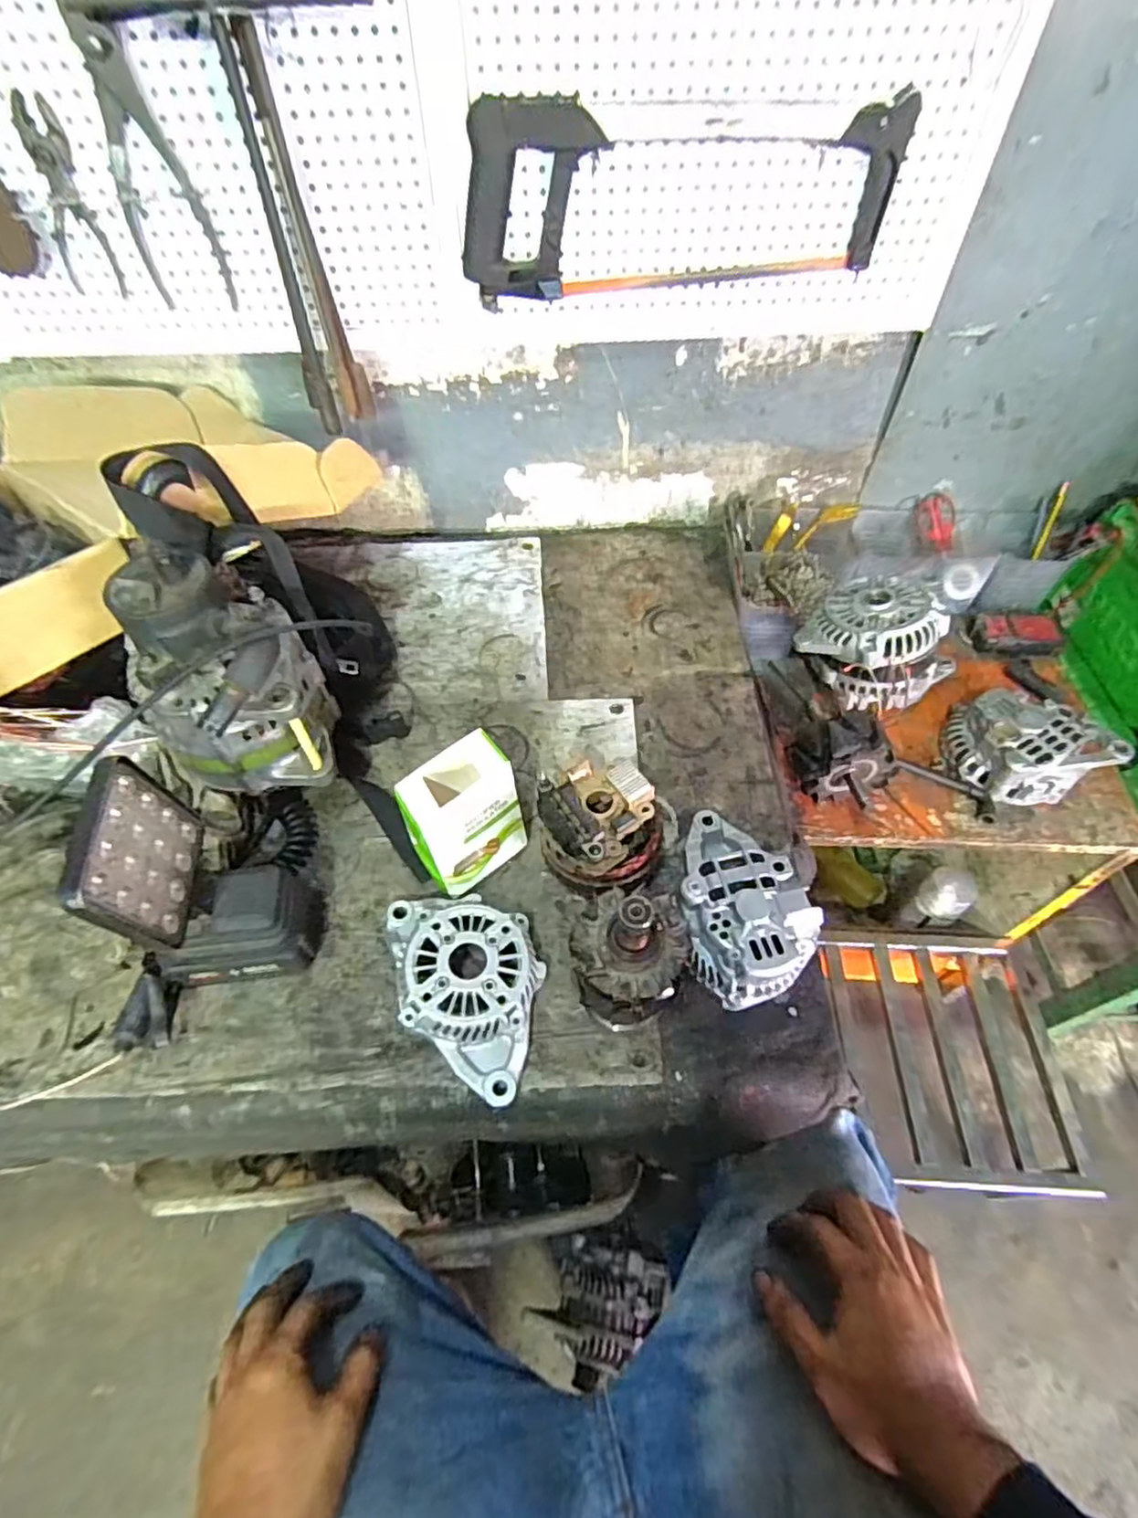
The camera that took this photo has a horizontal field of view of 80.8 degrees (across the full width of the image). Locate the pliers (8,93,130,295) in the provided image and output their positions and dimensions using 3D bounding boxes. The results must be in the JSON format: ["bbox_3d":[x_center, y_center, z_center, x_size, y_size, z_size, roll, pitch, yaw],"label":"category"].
[{"bbox_3d":[-0.456,-0.507,0.612,0.051,0.143,0.007,5,55,-7],"label":"pliers"}]

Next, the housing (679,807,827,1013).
[{"bbox_3d":[0.147,0.122,0.581,0.111,0.065,0.164,-8,55,-5],"label":"housing"}]

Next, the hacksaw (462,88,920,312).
[{"bbox_3d":[0.099,-0.512,0.617,0.387,0.146,0.040,-4,54,-2],"label":"hacksaw"}]

